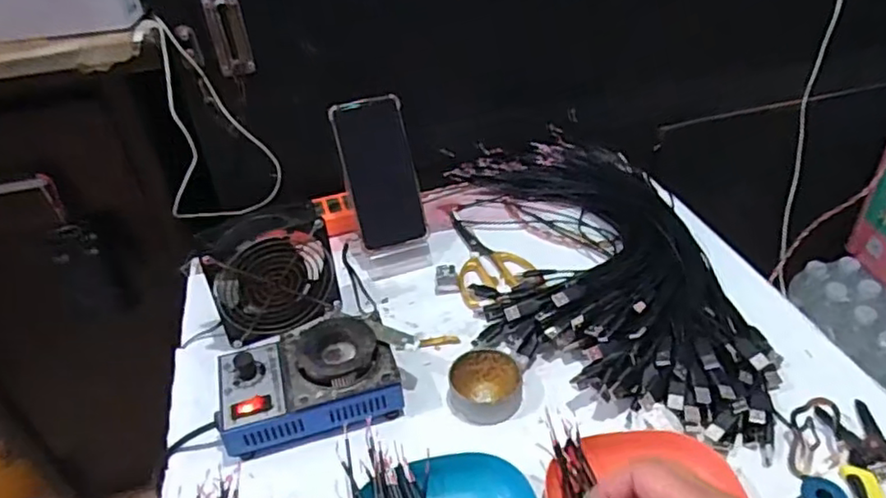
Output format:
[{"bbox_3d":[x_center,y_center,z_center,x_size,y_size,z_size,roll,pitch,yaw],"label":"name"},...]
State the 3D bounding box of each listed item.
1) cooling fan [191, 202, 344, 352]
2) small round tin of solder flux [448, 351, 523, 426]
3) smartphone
[{"bbox_3d":[-0.168,0.022,0.628,0.119,0.125,0.049,-19,41,-18],"label":"cooling fan"},{"bbox_3d":[0.039,0.122,0.569,0.063,0.022,0.064,-3,39,2],"label":"small round tin of solder flux"},{"bbox_3d":[-0.069,-0.085,0.714,0.077,0.166,0.015,-16,10,-14],"label":"smartphone"}]

